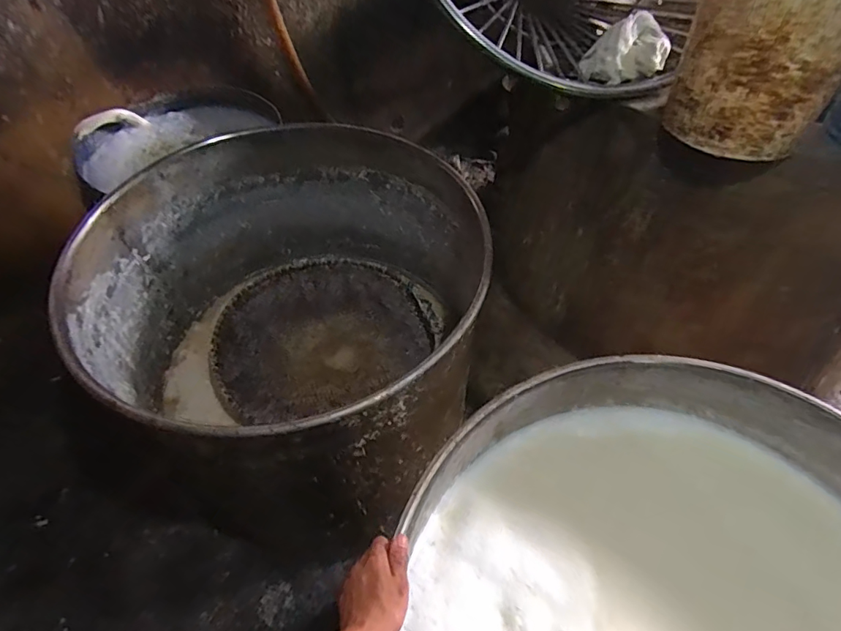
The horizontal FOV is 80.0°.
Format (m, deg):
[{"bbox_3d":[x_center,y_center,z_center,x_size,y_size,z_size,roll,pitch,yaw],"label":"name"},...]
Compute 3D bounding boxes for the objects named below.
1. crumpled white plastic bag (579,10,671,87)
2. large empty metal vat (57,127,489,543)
[{"bbox_3d":[0.469,-0.608,1.150,0.178,0.080,0.216,11,51,10],"label":"crumpled white plastic bag"},{"bbox_3d":[-0.262,-0.009,1.128,0.784,0.431,0.790,-1,50,1],"label":"large empty metal vat"}]

